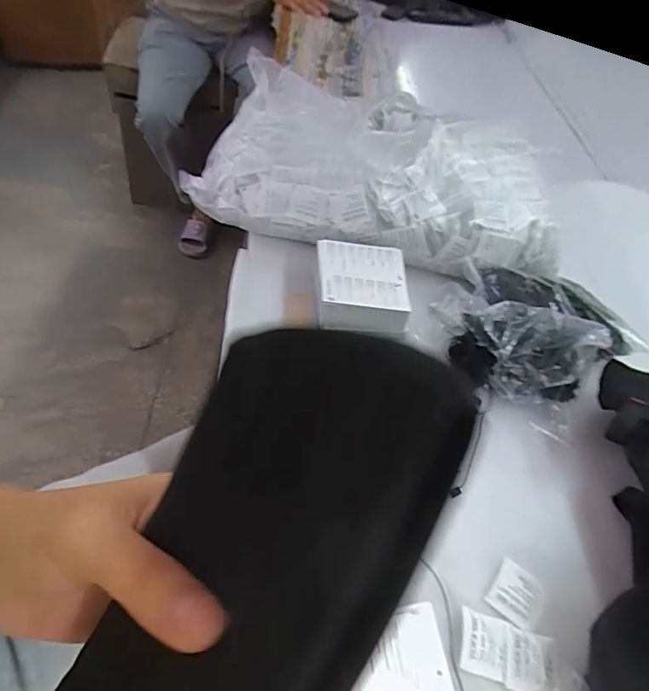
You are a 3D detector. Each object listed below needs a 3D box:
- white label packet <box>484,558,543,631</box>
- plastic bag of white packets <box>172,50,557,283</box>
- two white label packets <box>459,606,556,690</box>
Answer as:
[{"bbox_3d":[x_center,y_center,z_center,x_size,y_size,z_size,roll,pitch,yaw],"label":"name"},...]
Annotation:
[{"bbox_3d":[0.146,0.185,0.373,0.037,0.004,0.044,36,52,19],"label":"white label packet"},{"bbox_3d":[0.071,-0.230,0.626,0.439,0.073,0.267,15,48,1],"label":"plastic bag of white packets"},{"bbox_3d":[0.127,0.214,0.346,0.066,0.008,0.040,16,49,8],"label":"two white label packets"}]

